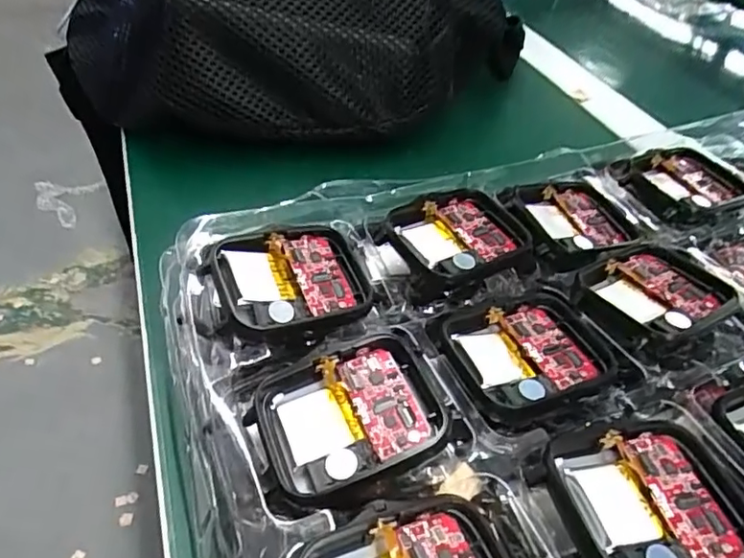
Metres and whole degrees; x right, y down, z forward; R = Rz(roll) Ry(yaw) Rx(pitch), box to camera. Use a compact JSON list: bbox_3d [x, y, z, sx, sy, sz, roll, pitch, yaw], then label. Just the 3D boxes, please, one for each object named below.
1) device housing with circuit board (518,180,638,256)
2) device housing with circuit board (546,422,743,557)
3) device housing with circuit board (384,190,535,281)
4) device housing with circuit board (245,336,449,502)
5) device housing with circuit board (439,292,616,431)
[{"bbox_3d":[0.075,-0.022,0.211,0.049,0.011,0.034,-20,50,-25],"label":"device housing with circuit board"},{"bbox_3d":[0.064,0.051,0.128,0.043,0.009,0.039,-4,47,-11],"label":"device housing with circuit board"},{"bbox_3d":[0.029,-0.015,0.194,0.041,0.007,0.037,-23,51,-27],"label":"device housing with circuit board"},{"bbox_3d":[-0.005,0.034,0.141,0.044,0.011,0.037,-9,48,-14],"label":"device housing with circuit board"},{"bbox_3d":[0.045,0.022,0.163,0.045,0.006,0.042,-10,48,-15],"label":"device housing with circuit board"}]

